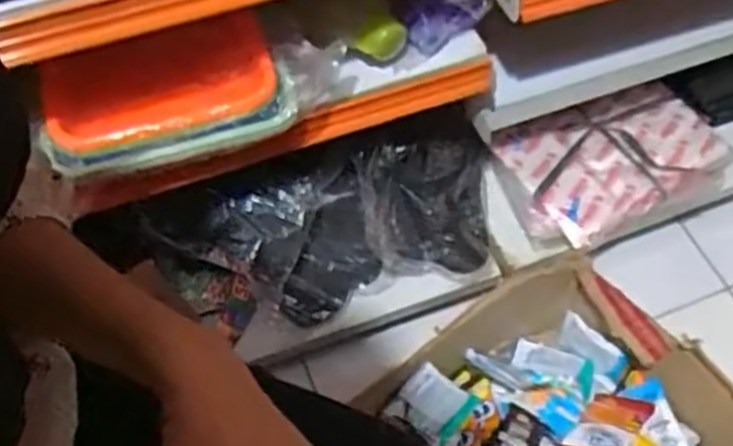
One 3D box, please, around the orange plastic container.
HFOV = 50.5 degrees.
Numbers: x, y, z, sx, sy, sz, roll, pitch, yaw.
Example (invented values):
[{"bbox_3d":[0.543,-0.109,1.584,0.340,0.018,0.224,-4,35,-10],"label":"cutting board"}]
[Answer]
[{"bbox_3d":[-0.181,-0.113,0.708,0.218,0.073,0.087,-19,60,-12],"label":"orange plastic container"}]

